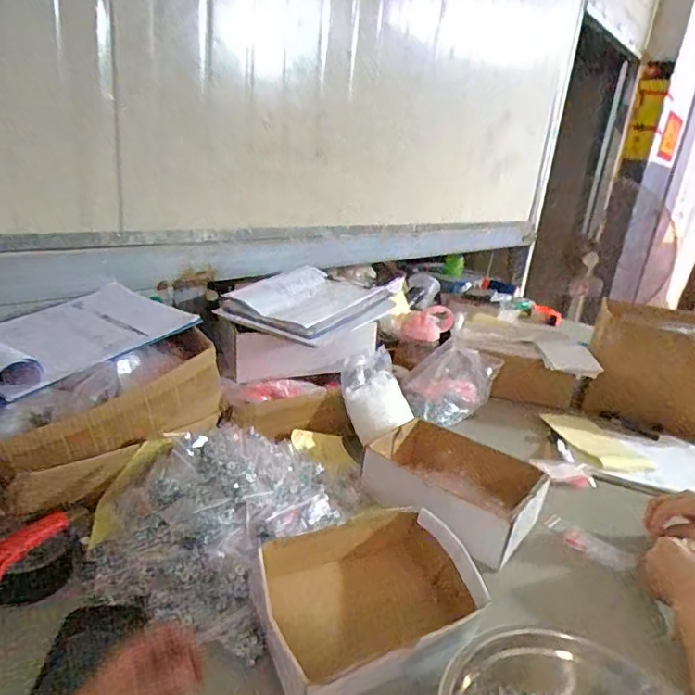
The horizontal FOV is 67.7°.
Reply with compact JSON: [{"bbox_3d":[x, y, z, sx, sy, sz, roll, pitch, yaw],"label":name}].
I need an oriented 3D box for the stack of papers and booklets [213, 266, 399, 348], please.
[{"bbox_3d":[-0.065,-0.096,1.069,0.263,0.048,0.356,17,22,28],"label":"stack of papers and booklets"}]

